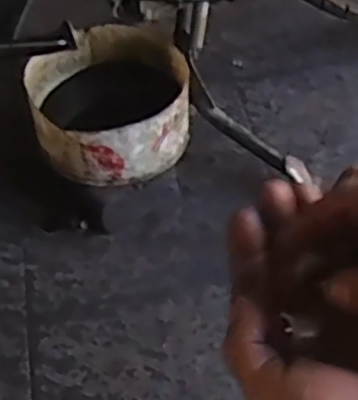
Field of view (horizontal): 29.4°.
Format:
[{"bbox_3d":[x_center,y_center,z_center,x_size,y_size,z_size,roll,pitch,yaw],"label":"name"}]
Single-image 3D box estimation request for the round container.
[{"bbox_3d":[-0.074,-0.108,0.787,0.174,0.092,0.182,-3,53,4],"label":"round container"}]

